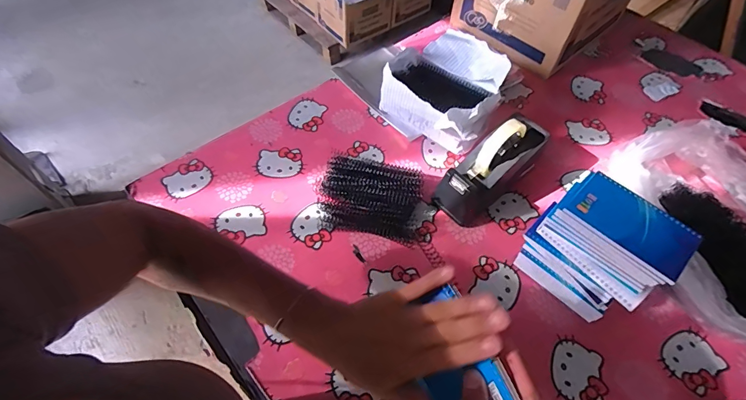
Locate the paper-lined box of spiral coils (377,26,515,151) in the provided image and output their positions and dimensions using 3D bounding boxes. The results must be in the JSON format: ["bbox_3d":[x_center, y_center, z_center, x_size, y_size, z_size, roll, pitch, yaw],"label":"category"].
[{"bbox_3d":[0.135,-0.191,0.731,0.190,0.141,0.189,-32,63,-21],"label":"paper-lined box of spiral coils"}]

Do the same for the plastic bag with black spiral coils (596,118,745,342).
[{"bbox_3d":[0.545,0.047,0.603,0.254,0.109,0.354,-2,56,-3],"label":"plastic bag with black spiral coils"}]

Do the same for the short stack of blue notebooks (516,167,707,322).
[{"bbox_3d":[0.289,0.070,0.532,0.087,0.191,0.147,-33,63,-22],"label":"short stack of blue notebooks"}]

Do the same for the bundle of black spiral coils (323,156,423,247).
[{"bbox_3d":[-0.002,-0.003,0.660,0.160,0.047,0.120,13,57,6],"label":"bundle of black spiral coils"}]

